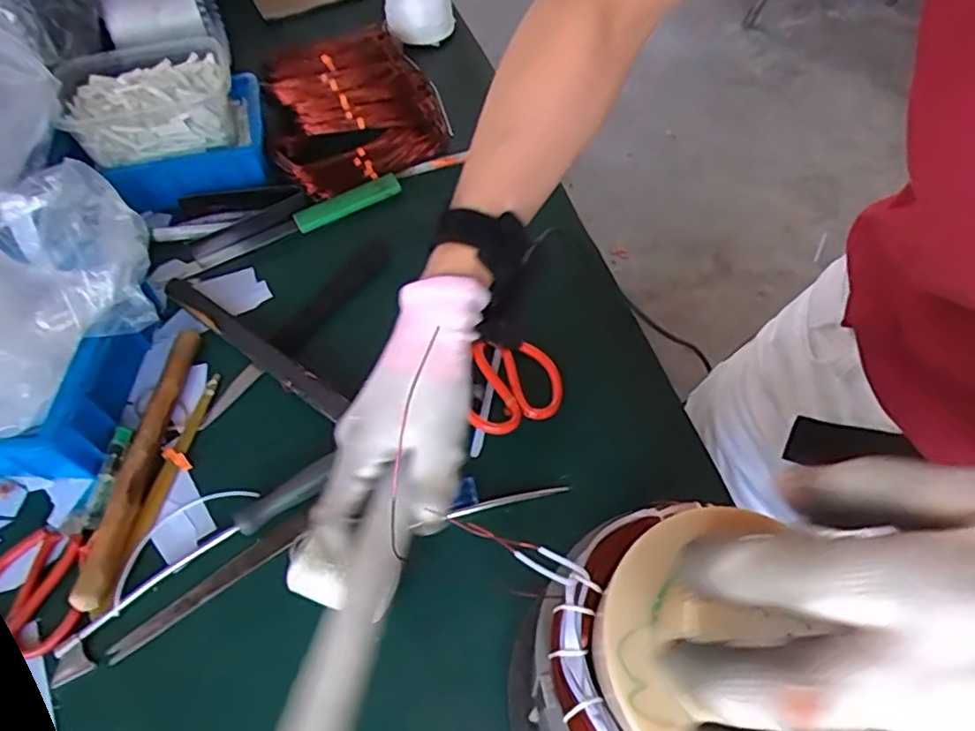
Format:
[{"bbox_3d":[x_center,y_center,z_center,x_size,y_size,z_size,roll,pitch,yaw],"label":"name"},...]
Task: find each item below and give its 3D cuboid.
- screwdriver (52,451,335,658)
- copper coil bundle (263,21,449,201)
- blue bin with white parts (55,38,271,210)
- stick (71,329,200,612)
[{"bbox_3d":[-0.217,0.141,0.480,0.224,0.023,0.020,-33,63,-18],"label":"screwdriver"},{"bbox_3d":[-0.167,-0.317,0.742,0.197,0.070,0.260,-22,59,-11],"label":"copper coil bundle"},{"bbox_3d":[-0.326,-0.250,0.655,0.181,0.099,0.129,-22,59,-11],"label":"blue bin with white parts"},{"bbox_3d":[-0.288,0.076,0.528,0.022,0.025,0.240,5,58,4],"label":"stick"}]

